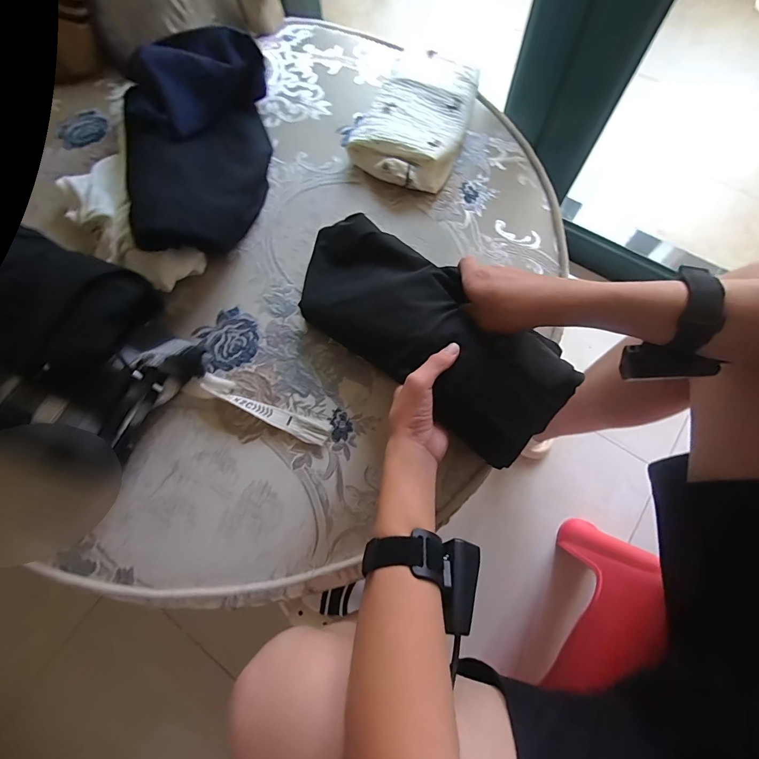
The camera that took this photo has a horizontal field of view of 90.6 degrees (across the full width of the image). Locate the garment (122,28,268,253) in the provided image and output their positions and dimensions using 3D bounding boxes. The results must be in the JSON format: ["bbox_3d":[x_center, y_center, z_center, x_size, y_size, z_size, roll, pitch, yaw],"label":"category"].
[{"bbox_3d":[-0.220,-0.294,0.461,0.128,0.105,0.299,-3,72,2],"label":"garment"}]

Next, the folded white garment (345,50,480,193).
[{"bbox_3d":[0.054,-0.369,0.516,0.135,0.041,0.241,18,74,8],"label":"folded white garment"}]

